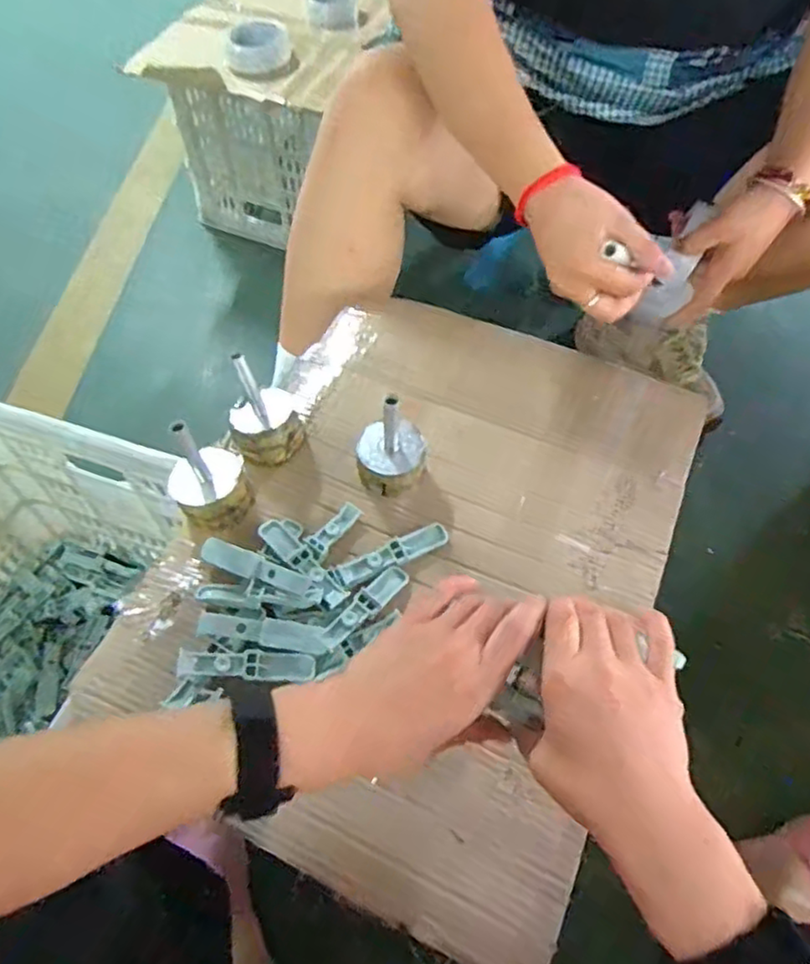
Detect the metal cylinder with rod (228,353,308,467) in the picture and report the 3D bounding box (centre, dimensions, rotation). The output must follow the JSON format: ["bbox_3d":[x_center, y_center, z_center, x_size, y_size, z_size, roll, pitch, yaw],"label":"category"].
[{"bbox_3d":[-0.128,-0.062,0.602,0.064,0.094,0.062,-1,57,1],"label":"metal cylinder with rod"}]

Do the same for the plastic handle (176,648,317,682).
[{"bbox_3d":[-0.117,0.137,0.497,0.098,0.008,0.022,6,56,-14],"label":"plastic handle"}]

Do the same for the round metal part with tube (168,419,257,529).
[{"bbox_3d":[-0.172,-0.005,0.576,0.064,0.083,0.063,-25,60,-14],"label":"round metal part with tube"}]

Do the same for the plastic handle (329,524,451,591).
[{"bbox_3d":[-0.011,0.063,0.570,0.106,0.015,0.023,-26,60,-14],"label":"plastic handle"}]

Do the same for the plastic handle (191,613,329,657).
[{"bbox_3d":[-0.108,0.114,0.513,0.095,0.020,0.022,6,57,5],"label":"plastic handle"}]

